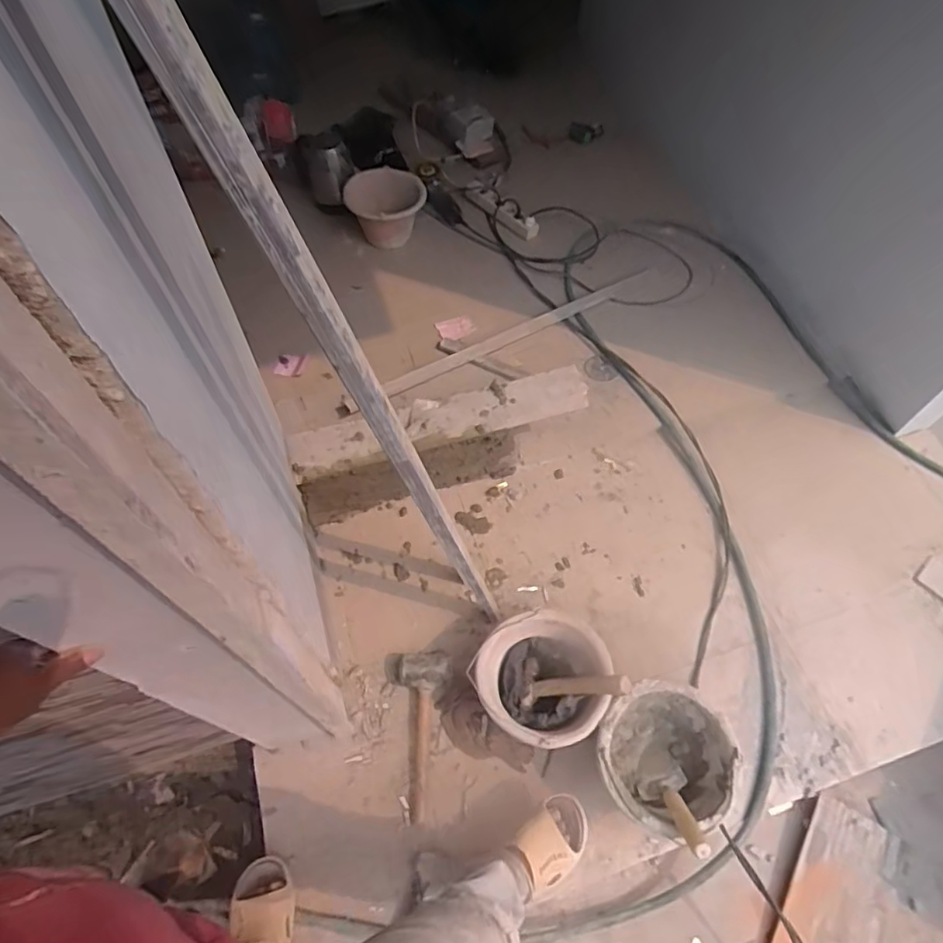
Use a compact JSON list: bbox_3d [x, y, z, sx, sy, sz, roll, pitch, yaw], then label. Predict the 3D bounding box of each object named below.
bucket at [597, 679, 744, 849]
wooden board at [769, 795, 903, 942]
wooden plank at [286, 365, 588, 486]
[{"bbox_3d":[0.358,0.553,1.134,0.239,0.182,0.246,0,58,0],"label":"bucket"},{"bbox_3d":[0.691,0.850,1.141,0.185,0.025,0.386,33,66,11],"label":"wooden board"},{"bbox_3d":[-0.064,-0.119,1.416,0.710,0.052,0.131,-15,56,-6],"label":"wooden plank"}]

